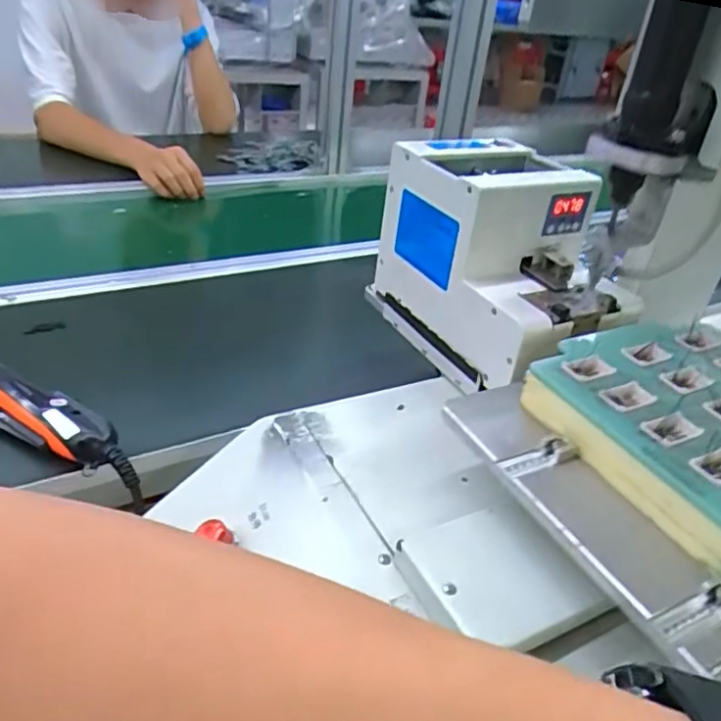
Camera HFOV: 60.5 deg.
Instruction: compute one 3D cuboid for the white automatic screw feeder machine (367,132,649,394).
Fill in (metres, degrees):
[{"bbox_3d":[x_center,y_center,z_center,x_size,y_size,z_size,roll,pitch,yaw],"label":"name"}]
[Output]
[{"bbox_3d":[0.119,-0.084,0.525,0.125,0.152,0.201,-11,37,-26],"label":"white automatic screw feeder machine"}]

